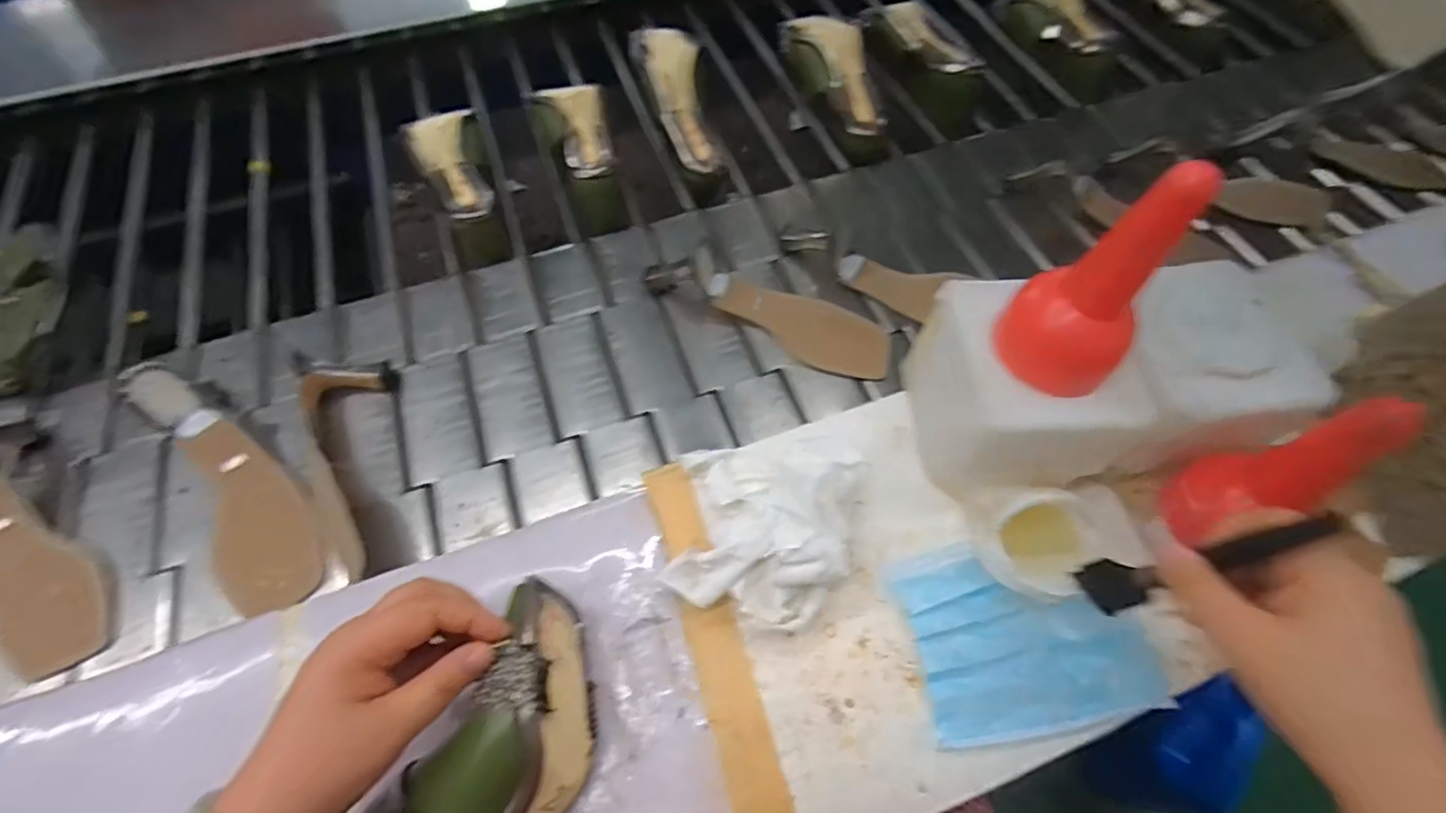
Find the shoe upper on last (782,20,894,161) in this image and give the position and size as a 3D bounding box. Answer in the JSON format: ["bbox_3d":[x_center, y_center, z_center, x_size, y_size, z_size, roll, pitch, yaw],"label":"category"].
[{"bbox_3d":[0.133,-0.389,0.733,0.077,0.073,0.211,-16,62,-8],"label":"shoe upper on last"}]

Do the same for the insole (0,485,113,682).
[{"bbox_3d":[-0.548,0.109,0.471,0.079,0.045,0.219,-36,87,-18],"label":"insole"}]

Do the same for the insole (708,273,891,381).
[{"bbox_3d":[0.073,-0.075,0.591,0.180,0.012,0.061,16,98,0],"label":"insole"}]

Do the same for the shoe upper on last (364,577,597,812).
[{"bbox_3d":[-0.136,0.212,0.334,0.091,0.070,0.213,22,70,12],"label":"shoe upper on last"}]

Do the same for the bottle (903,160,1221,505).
[{"bbox_3d":[0.199,-0.036,0.376,0.106,0.222,0.136,-12,62,-6],"label":"bottle"}]

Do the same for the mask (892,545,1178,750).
[{"bbox_3d":[0.200,0.147,0.399,0.150,0.011,0.115,-8,61,-4],"label":"mask"}]

